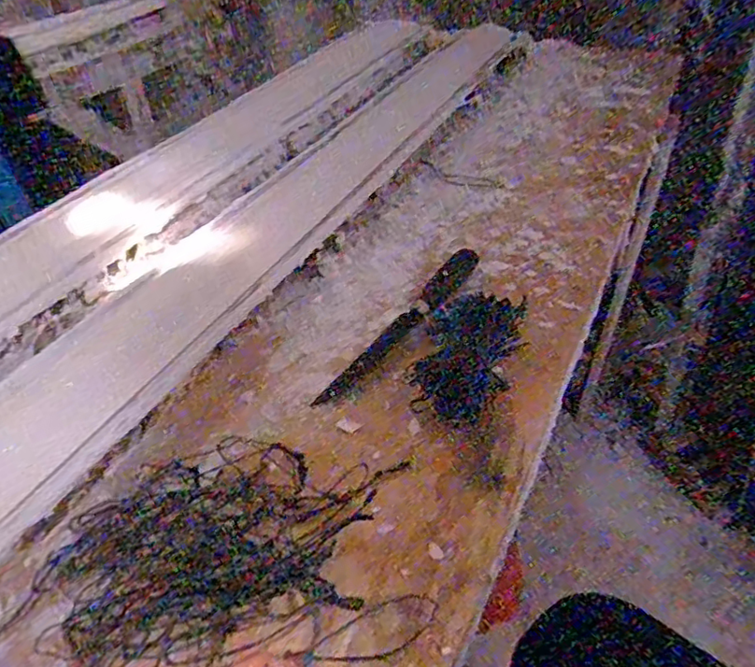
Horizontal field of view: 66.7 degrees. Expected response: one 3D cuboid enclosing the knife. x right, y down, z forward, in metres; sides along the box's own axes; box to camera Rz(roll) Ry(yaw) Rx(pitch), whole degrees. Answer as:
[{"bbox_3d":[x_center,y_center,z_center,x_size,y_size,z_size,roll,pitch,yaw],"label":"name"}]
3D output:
[{"bbox_3d":[0.035,-0.015,0.591,0.039,0.018,0.270,22,48,28],"label":"knife"}]

